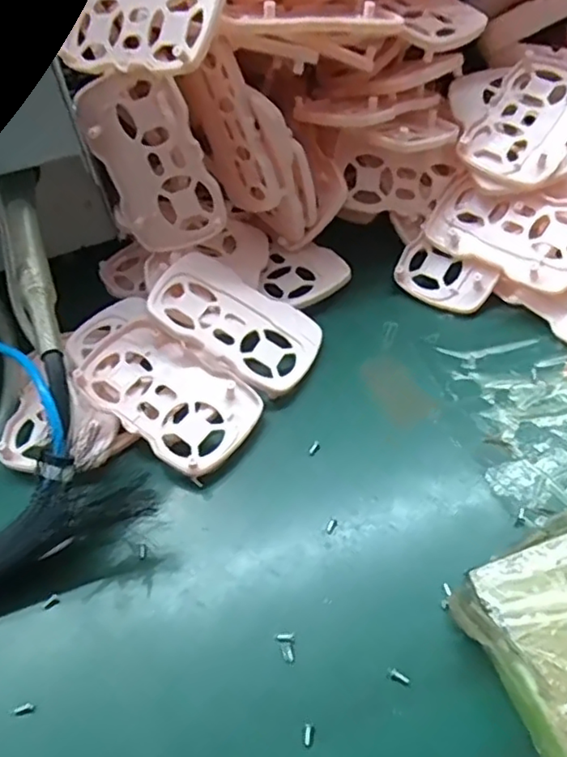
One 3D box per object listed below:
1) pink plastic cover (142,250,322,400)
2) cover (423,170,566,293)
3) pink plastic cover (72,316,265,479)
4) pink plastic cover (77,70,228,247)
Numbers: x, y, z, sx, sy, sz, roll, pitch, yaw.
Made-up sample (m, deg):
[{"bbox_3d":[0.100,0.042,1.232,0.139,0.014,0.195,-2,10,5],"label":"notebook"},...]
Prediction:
[{"bbox_3d":[-0.025,-0.031,0.316,0.088,0.004,0.054,33,57,1],"label":"pink plastic cover"},{"bbox_3d":[0.126,-0.082,0.341,0.089,0.011,0.052,32,81,26],"label":"cover"},{"bbox_3d":[-0.058,0.006,0.299,0.087,0.027,0.054,29,58,26],"label":"pink plastic cover"},{"bbox_3d":[-0.067,-0.106,0.305,0.055,0.087,0.014,-12,30,15],"label":"pink plastic cover"}]

